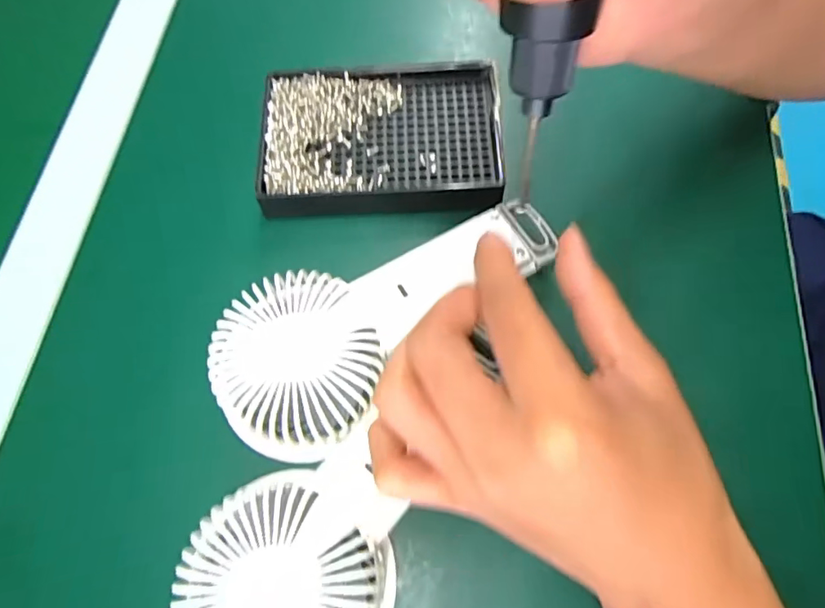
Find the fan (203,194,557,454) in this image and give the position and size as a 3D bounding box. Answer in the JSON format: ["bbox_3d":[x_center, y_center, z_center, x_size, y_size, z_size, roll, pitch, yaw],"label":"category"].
[{"bbox_3d":[-0.012,0.002,0.253,0.182,0.031,0.077,-32,71,-11],"label":"fan"}]

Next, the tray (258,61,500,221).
[{"bbox_3d":[-0.018,-0.099,0.304,0.134,0.018,0.097,-1,69,1],"label":"tray"}]

